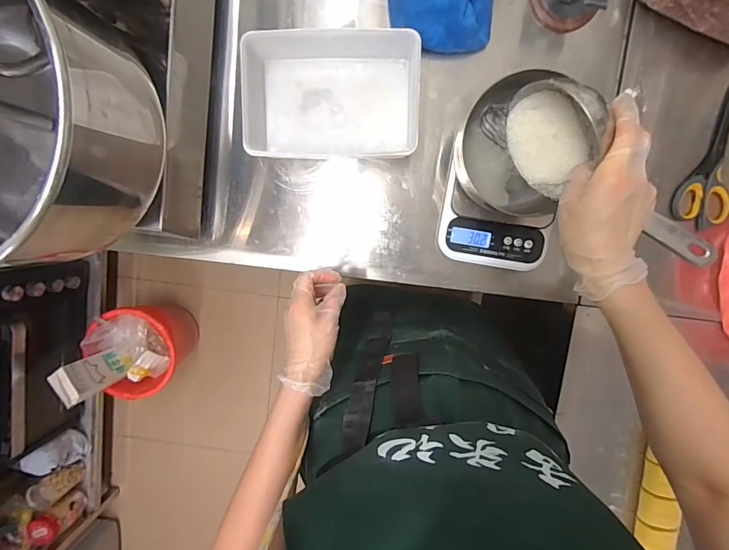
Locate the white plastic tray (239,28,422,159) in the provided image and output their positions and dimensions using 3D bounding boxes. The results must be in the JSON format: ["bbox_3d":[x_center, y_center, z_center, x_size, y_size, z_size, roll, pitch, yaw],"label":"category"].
[{"bbox_3d":[-0.038,-0.238,0.536,0.221,0.075,0.155,-1,98,3],"label":"white plastic tray"}]

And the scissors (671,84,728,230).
[{"bbox_3d":[0.486,-0.162,0.555,0.075,0.007,0.194,18,98,0],"label":"scissors"}]

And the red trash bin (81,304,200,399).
[{"bbox_3d":[-0.683,0.220,1.329,0.246,0.260,0.275,-17,97,5],"label":"red trash bin"}]

